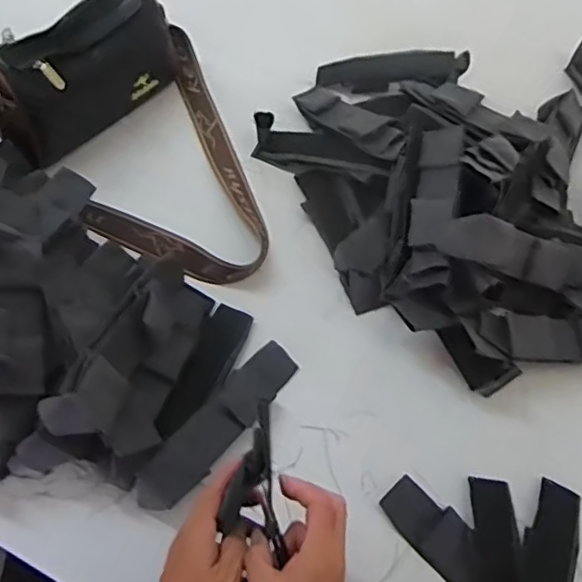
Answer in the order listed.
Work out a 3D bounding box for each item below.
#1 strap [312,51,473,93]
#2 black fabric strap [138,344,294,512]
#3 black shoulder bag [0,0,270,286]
[{"bbox_3d":[0.130,-0.287,0.796,0.193,0.031,0.051,3,59,21],"label":"strap"},{"bbox_3d":[-0.065,0.125,0.579,0.050,0.046,0.198,37,65,17],"label":"black fabric strap"},{"bbox_3d":[-0.144,-0.204,0.698,0.349,0.149,0.311,27,63,12],"label":"black shoulder bag"}]

